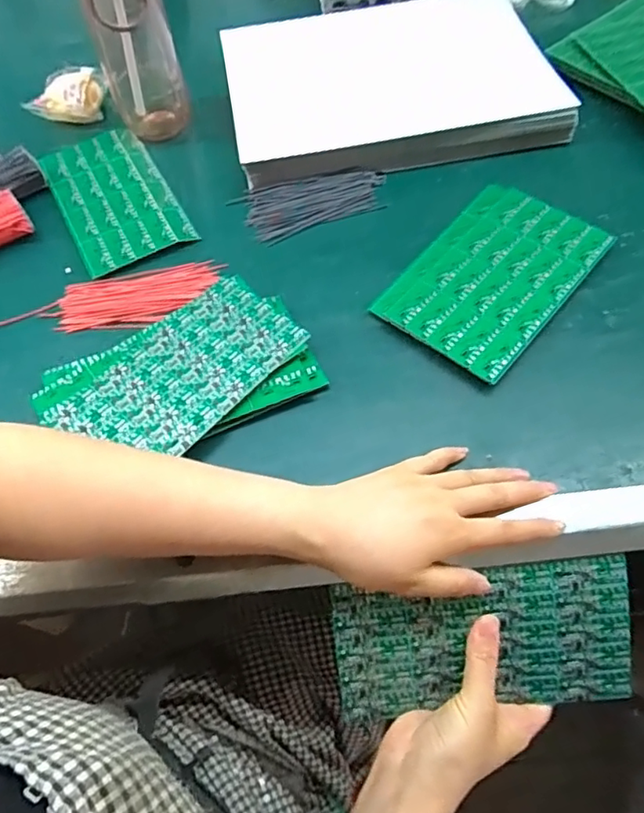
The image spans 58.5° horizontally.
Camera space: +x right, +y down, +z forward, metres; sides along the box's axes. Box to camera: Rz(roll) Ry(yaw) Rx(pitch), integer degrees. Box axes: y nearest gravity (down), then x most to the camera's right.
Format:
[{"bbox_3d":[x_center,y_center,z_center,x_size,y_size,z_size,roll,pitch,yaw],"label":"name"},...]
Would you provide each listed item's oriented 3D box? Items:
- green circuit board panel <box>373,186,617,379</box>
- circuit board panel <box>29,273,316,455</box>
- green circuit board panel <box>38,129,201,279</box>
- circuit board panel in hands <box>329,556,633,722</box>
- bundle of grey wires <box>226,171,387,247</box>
[{"bbox_3d":[0.144,-0.113,0.487,0.123,0.006,0.187,35,68,21],"label":"green circuit board panel"},{"bbox_3d":[-0.108,-0.026,0.444,0.102,0.004,0.181,40,69,22],"label":"circuit board panel"},{"bbox_3d":[-0.205,-0.208,0.565,0.103,0.006,0.183,-27,66,-9],"label":"green circuit board panel"},{"bbox_3d":[0.106,0.154,0.378,0.190,0.007,0.096,-6,95,0],"label":"circuit board panel in hands"},{"bbox_3d":[-0.007,-0.197,0.550,0.138,0.009,0.062,-17,64,-4],"label":"bundle of grey wires"}]

